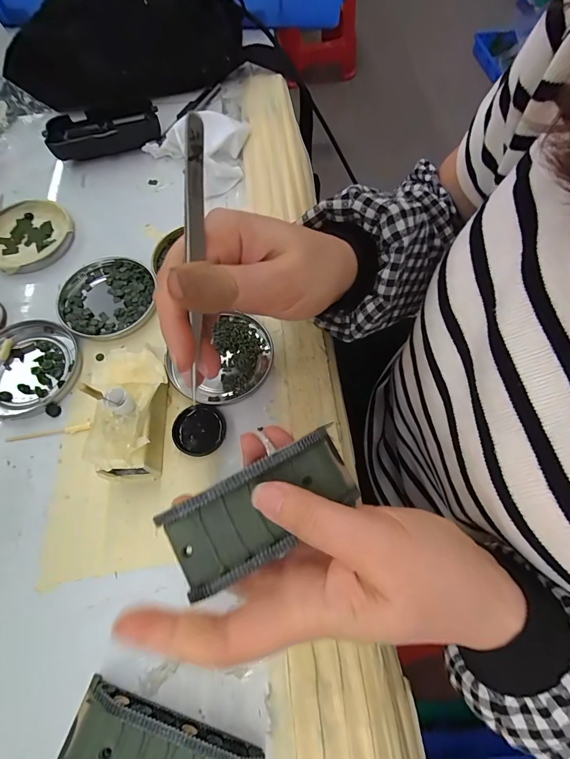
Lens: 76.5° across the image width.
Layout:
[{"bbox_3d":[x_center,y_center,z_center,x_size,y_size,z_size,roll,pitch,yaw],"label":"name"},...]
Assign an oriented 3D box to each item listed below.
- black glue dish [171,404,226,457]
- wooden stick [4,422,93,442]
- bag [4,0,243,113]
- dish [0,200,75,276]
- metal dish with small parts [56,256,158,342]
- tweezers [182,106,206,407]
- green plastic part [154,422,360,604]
[{"bbox_3d":[-0.060,0.035,0.253,0.035,0.005,0.036,0,66,0],"label":"black glue dish"},{"bbox_3d":[-0.167,0.038,0.254,0.058,0.004,0.006,-10,66,-5],"label":"wooden stick"},{"bbox_3d":[-0.169,-0.377,0.390,0.250,0.096,0.105,-24,68,-11],"label":"bag"},{"bbox_3d":[-0.235,-0.130,0.329,0.077,0.011,0.078,0,66,0],"label":"dish"},{"bbox_3d":[-0.147,-0.068,0.299,0.078,0.008,0.078,0,66,0],"label":"metal dish with small parts"},{"bbox_3d":[-0.044,-0.052,0.174,0.007,0.010,0.129,5,107,2],"label":"tweezers"},{"bbox_3d":[-0.009,0.062,0.179,0.096,0.020,0.041,-29,69,-16],"label":"green plastic part"}]

